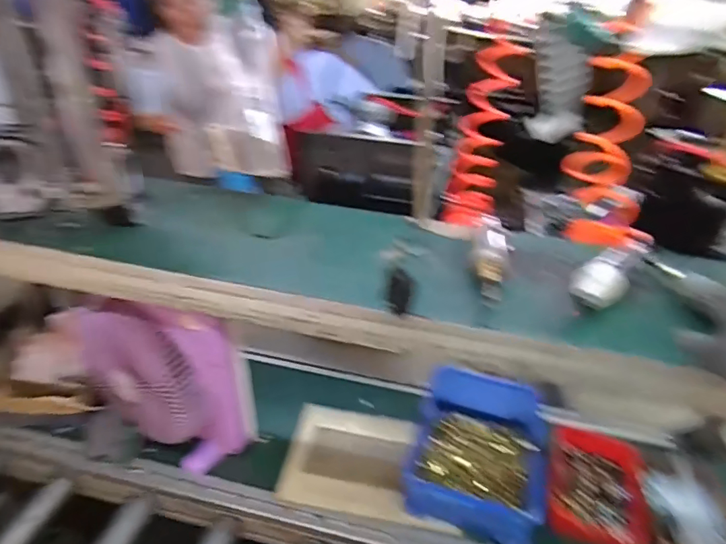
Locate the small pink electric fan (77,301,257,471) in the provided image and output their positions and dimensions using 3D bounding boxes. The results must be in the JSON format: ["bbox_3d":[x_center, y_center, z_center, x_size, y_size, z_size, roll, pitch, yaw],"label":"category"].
[{"bbox_3d":[-0.329,0.173,0.793,0.286,0.276,0.092,7,29,5],"label":"small pink electric fan"}]

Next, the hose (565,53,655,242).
[{"bbox_3d":[0.439,-0.213,0.883,0.116,0.166,0.431,12,68,13],"label":"hose"}]

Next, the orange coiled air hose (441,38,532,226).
[{"bbox_3d":[0.238,-0.262,1.006,0.103,0.345,0.115,11,-4,11],"label":"orange coiled air hose"}]

